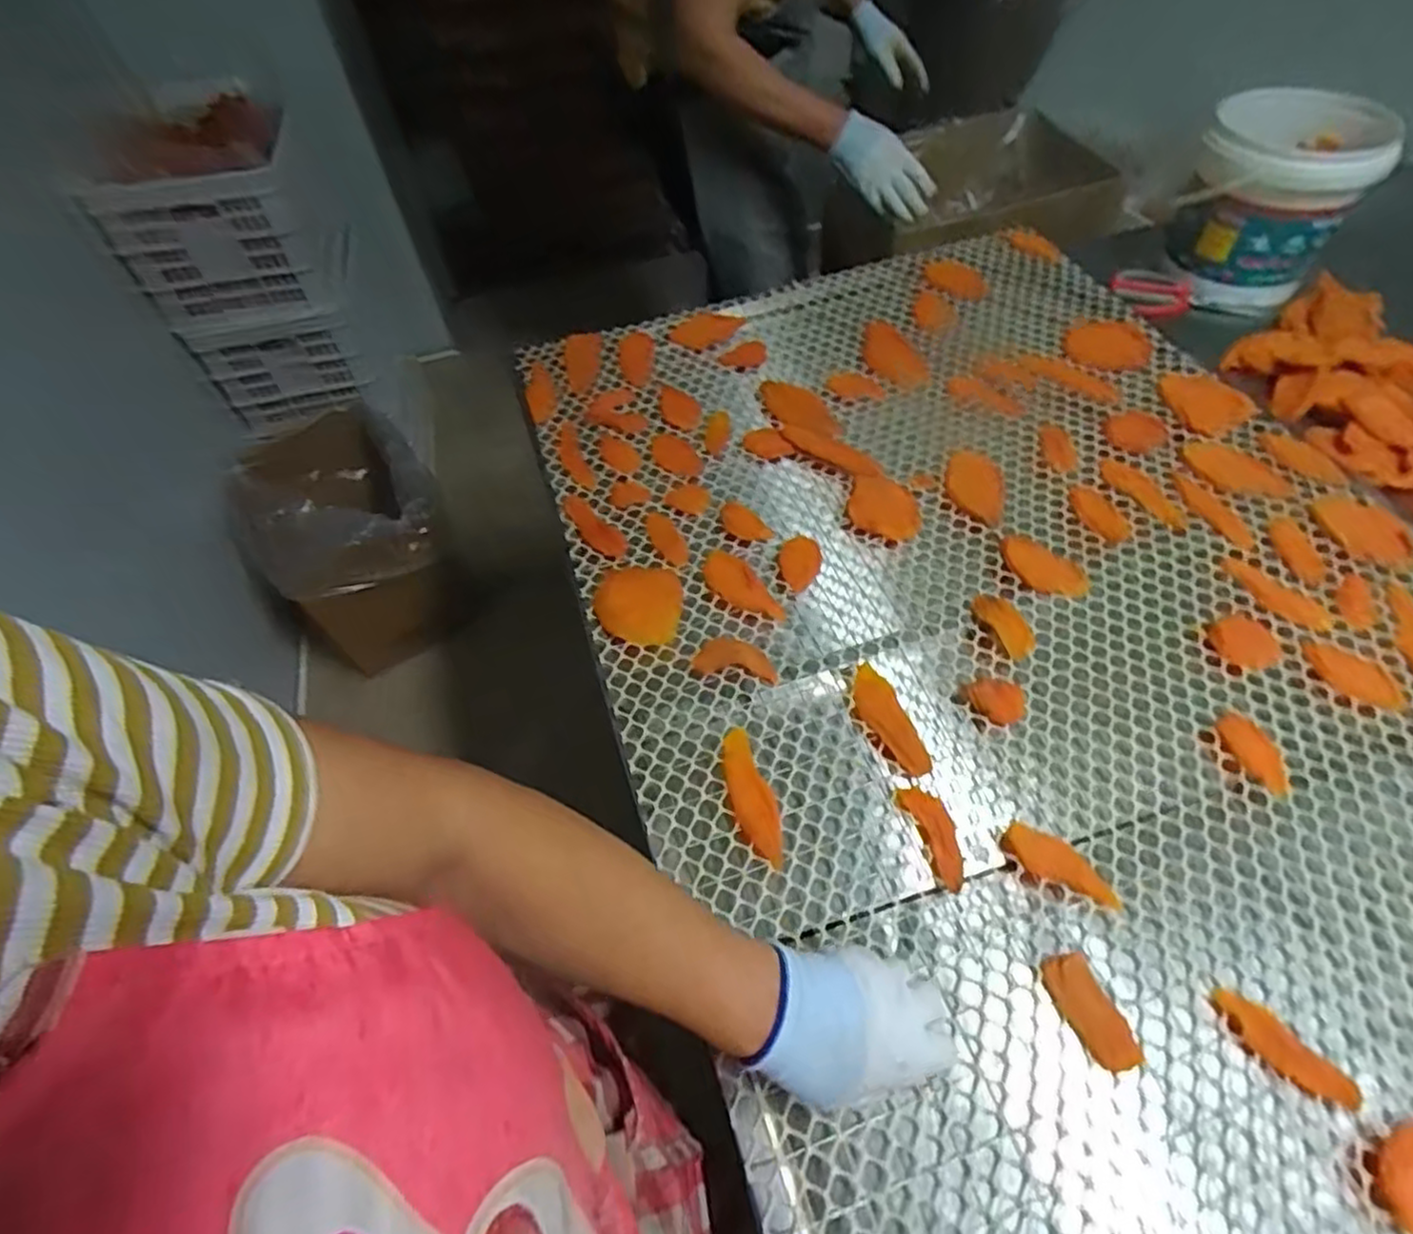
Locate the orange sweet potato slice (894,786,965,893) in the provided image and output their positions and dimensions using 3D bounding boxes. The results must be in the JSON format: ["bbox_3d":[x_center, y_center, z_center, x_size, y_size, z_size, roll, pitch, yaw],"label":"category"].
[{"bbox_3d":[0.181,0.171,0.562,0.032,0.006,0.081,-19,55,-9],"label":"orange sweet potato slice"}]

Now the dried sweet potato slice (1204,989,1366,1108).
[{"bbox_3d":[0.367,0.275,0.456,0.028,0.015,0.082,-36,59,-19],"label":"dried sweet potato slice"}]

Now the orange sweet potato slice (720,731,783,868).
[{"bbox_3d":[0.035,0.144,0.579,0.034,0.012,0.117,-19,55,-8],"label":"orange sweet potato slice"}]

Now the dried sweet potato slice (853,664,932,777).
[{"bbox_3d":[0.155,0.088,0.611,0.037,0.011,0.102,-20,55,-9],"label":"dried sweet potato slice"}]

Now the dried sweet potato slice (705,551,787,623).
[{"bbox_3d":[0.035,-0.030,0.712,0.046,0.004,0.110,-33,58,-17],"label":"dried sweet potato slice"}]

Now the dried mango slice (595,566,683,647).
[{"bbox_3d":[-0.067,-0.013,0.709,0.081,0.009,0.093,3,55,7],"label":"dried mango slice"}]

